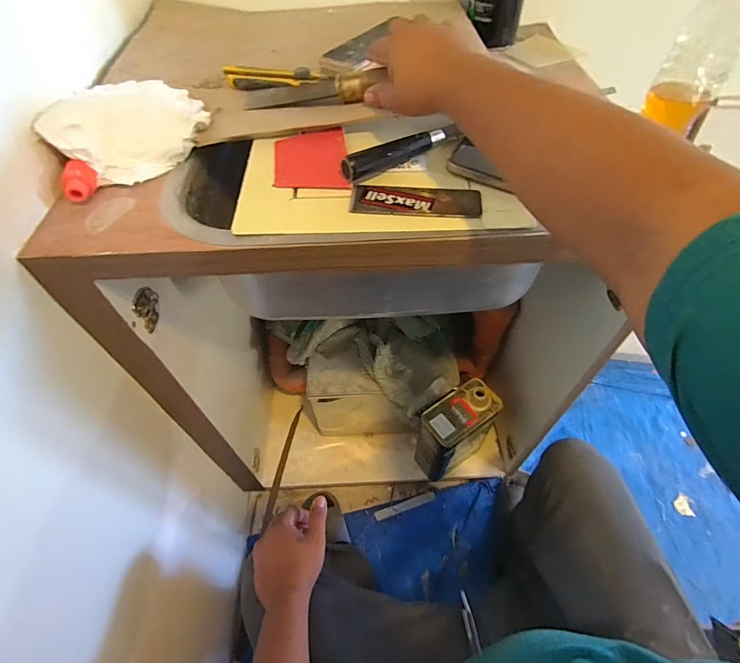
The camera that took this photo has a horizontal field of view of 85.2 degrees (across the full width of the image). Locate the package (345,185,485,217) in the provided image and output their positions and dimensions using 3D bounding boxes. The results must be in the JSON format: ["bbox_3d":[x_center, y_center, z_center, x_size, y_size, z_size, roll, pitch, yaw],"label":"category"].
[{"bbox_3d":[0.047,-0.136,0.416,0.132,0.006,0.043,2,53,4],"label":"package"}]

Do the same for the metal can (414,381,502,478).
[{"bbox_3d":[0.197,0.236,0.935,0.163,0.250,0.094,-30,57,-18],"label":"metal can"}]

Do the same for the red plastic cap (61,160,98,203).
[{"bbox_3d":[-0.310,-0.159,0.433,0.028,0.032,0.038,-16,54,-9],"label":"red plastic cap"}]

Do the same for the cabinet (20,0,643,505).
[{"bbox_3d":[0.001,-0.075,0.837,0.664,0.827,0.532,-3,53,1],"label":"cabinet"}]

